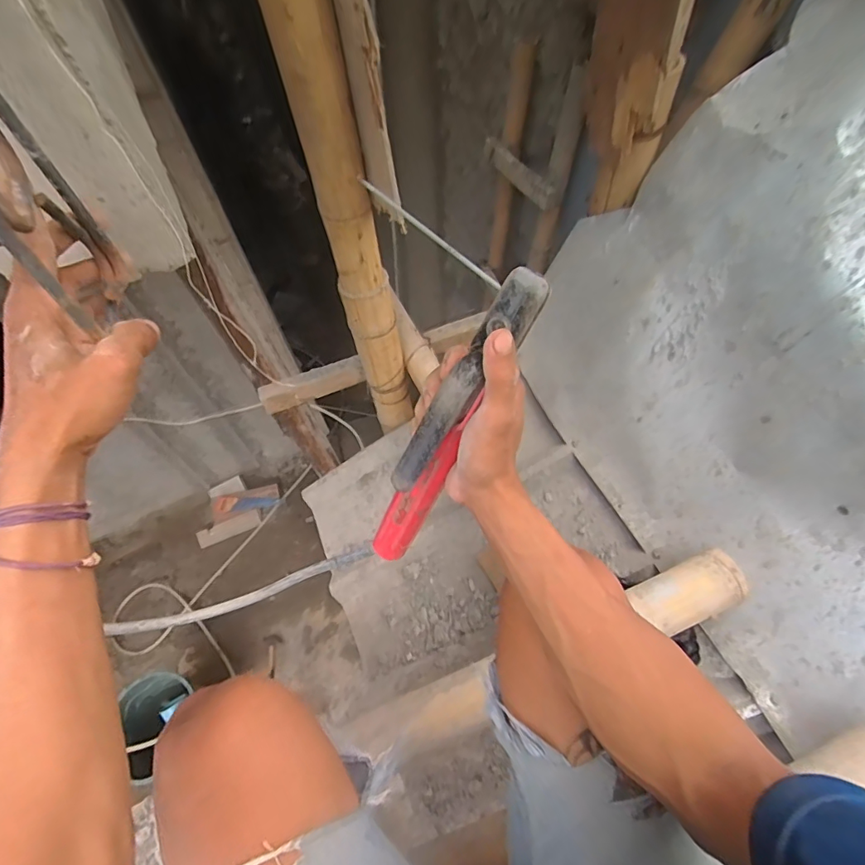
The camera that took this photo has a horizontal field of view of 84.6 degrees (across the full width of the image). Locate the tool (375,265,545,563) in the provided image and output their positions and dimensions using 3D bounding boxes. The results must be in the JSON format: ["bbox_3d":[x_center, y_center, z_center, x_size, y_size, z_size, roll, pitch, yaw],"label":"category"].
[{"bbox_3d":[-0.001,0.011,0.347,0.061,0.269,0.028,-15,51,-46],"label":"tool"}]

